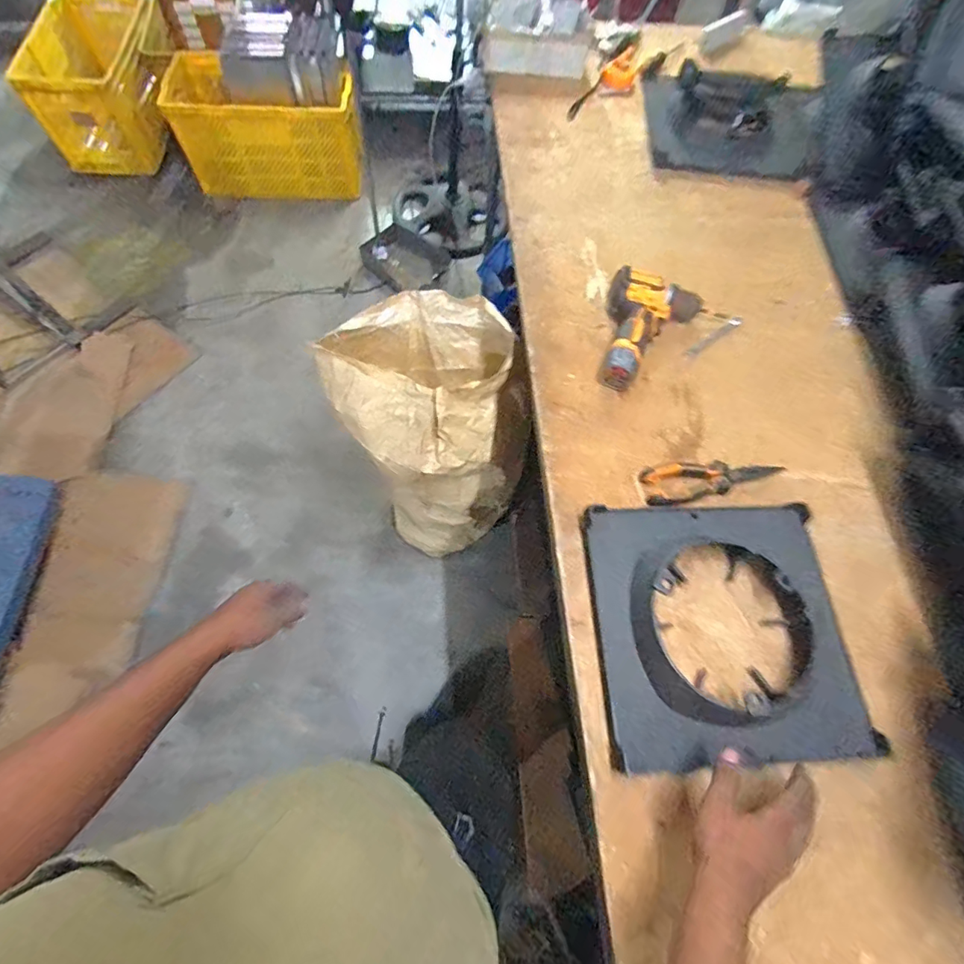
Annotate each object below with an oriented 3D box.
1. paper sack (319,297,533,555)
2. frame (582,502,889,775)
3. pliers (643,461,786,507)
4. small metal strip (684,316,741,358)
[{"bbox_3d":[-0.103,-0.083,1.148,0.326,0.648,0.356,-23,70,-13],"label":"paper sack"},{"bbox_3d":[0.282,0.168,0.570,0.291,0.043,0.292,-1,70,-2],"label":"frame"},{"bbox_3d":[0.321,-0.004,0.669,0.201,0.027,0.055,-8,67,-7],"label":"pliers"},{"bbox_3d":[0.375,-0.234,0.787,0.119,0.009,0.016,-34,72,-17],"label":"small metal strip"}]

